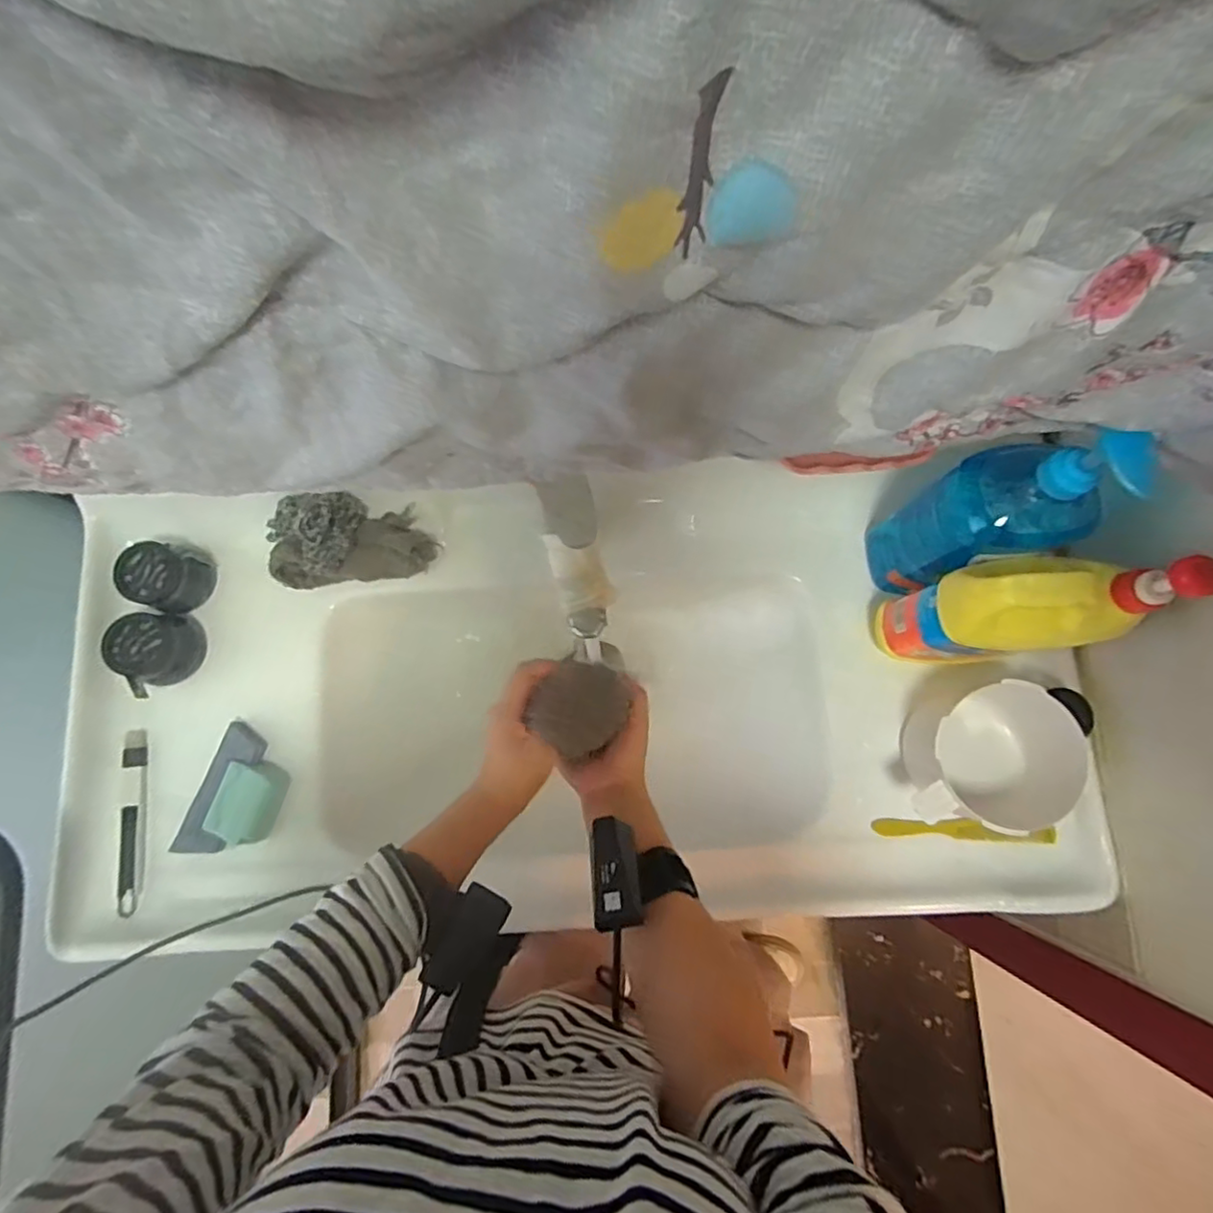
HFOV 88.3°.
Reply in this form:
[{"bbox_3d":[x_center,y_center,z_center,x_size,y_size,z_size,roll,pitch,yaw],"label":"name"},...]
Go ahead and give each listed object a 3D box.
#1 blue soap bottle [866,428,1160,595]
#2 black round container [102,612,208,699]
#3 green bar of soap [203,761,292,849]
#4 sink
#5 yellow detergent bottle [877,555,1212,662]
[{"bbox_3d":[0.323,-0.074,0.539,0.083,0.272,0.080,0,80,0],"label":"blue soap bottle"},{"bbox_3d":[-0.465,0.044,0.650,0.069,0.057,0.070,0,80,0],"label":"black round container"},{"bbox_3d":[-0.359,0.195,0.625,0.060,0.041,0.077,15,80,3],"label":"green bar of soap"},{"bbox_3d":[-0.043,0.087,0.655,0.978,0.149,0.439,-2,80,-1],"label":"sink"},{"bbox_3d":[0.351,0.008,0.528,0.155,0.209,0.065,-2,80,-1],"label":"yellow detergent bottle"}]

